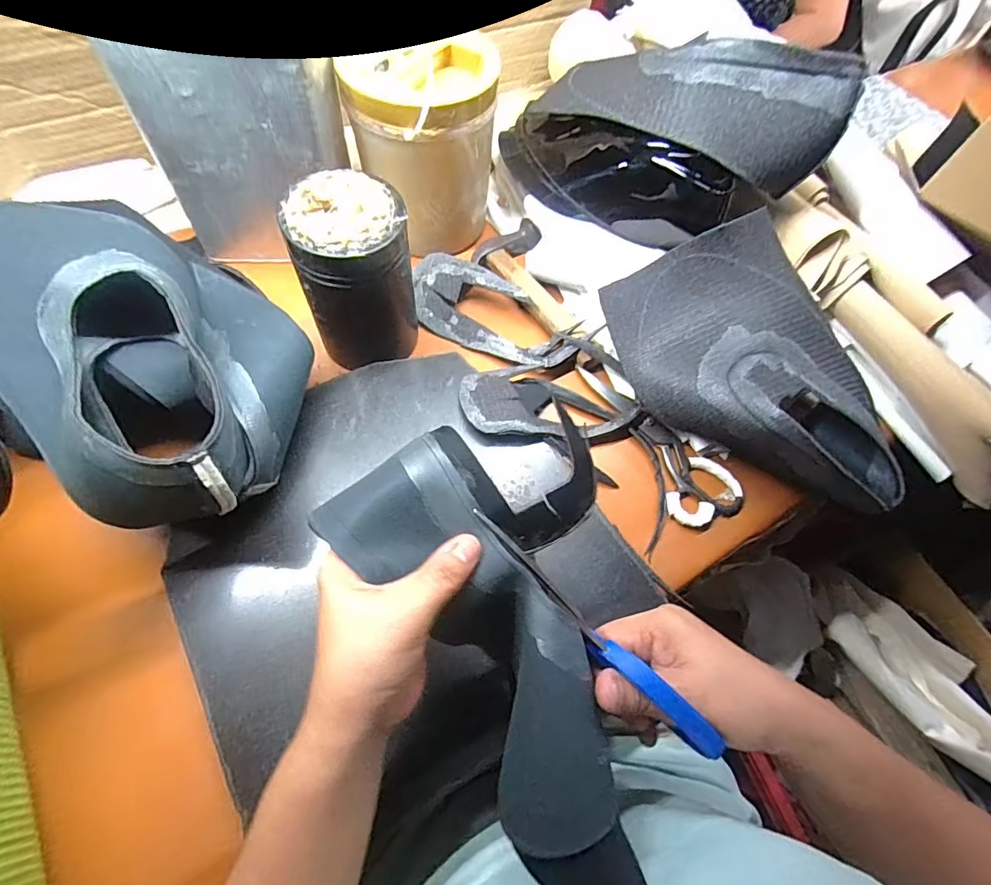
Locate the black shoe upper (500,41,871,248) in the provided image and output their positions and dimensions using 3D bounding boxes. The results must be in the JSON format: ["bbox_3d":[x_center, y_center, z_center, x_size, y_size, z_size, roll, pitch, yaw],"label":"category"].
[{"bbox_3d":[0.135,-0.278,0.440,0.274,0.125,0.117,35,67,13],"label":"black shoe upper"}]

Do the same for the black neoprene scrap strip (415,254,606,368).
[{"bbox_3d":[0.001,-0.131,0.503,0.192,0.029,0.083,26,65,9],"label":"black neoprene scrap strip"}]

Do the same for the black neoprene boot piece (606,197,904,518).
[{"bbox_3d":[0.223,-0.053,0.430,0.170,0.111,0.253,-24,67,-14],"label":"black neoprene boot piece"}]

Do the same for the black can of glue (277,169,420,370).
[{"bbox_3d":[-0.116,-0.143,0.424,0.088,0.134,0.086,1,63,-3],"label":"black can of glue"}]

